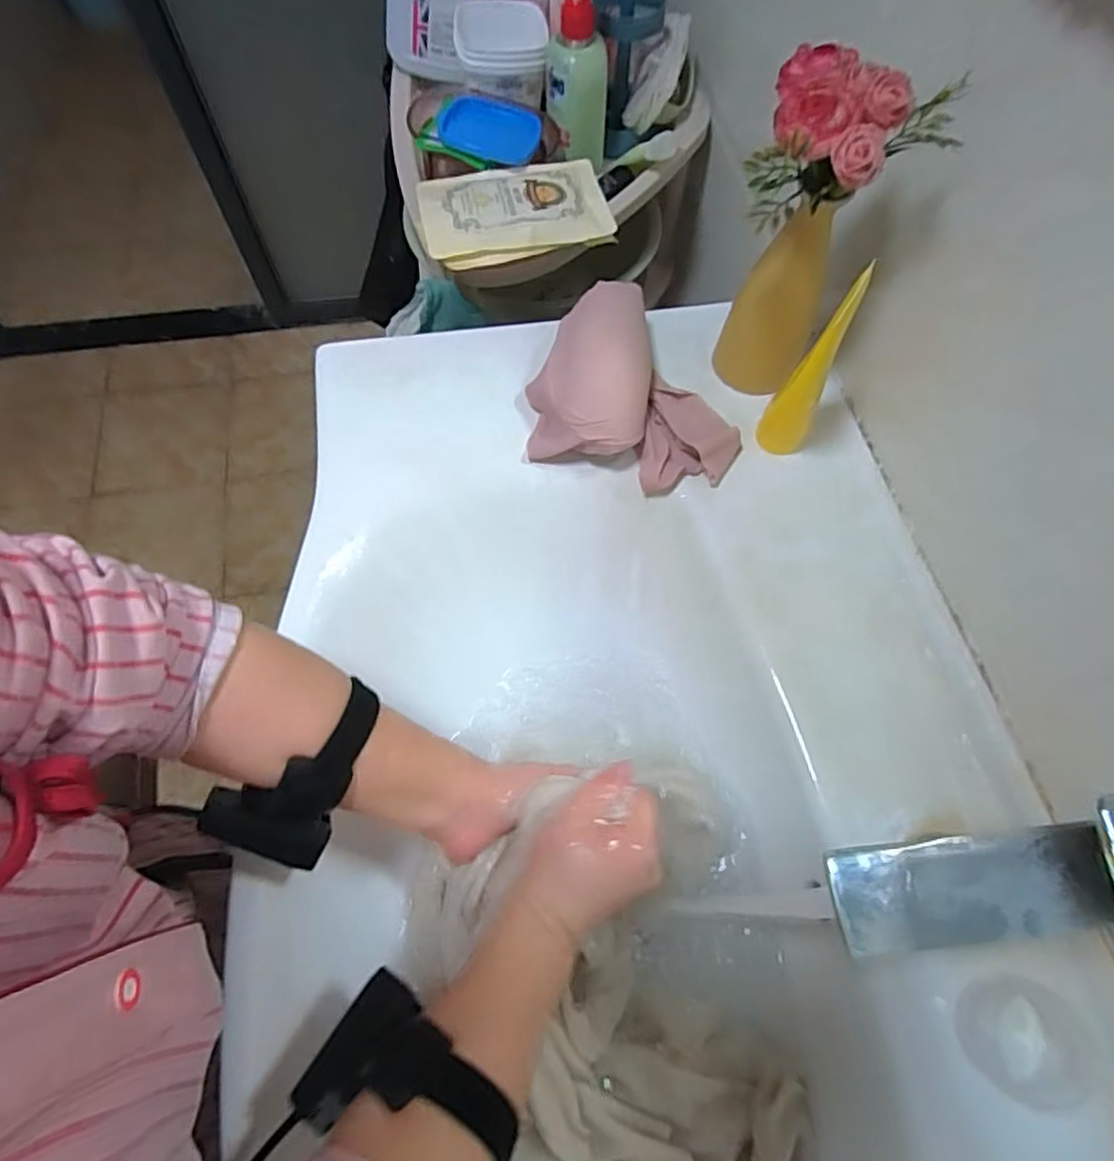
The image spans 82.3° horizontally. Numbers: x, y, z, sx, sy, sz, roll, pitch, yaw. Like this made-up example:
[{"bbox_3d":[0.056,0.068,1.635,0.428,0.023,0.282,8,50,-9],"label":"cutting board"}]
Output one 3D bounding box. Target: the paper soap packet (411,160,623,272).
[{"bbox_3d":[-0.040,-0.346,0.597,0.170,0.024,0.118,-11,67,-7],"label":"paper soap packet"}]

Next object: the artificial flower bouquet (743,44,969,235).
[{"bbox_3d":[0.169,-0.255,0.379,0.106,0.078,0.073,29,68,10],"label":"artificial flower bouquet"}]

